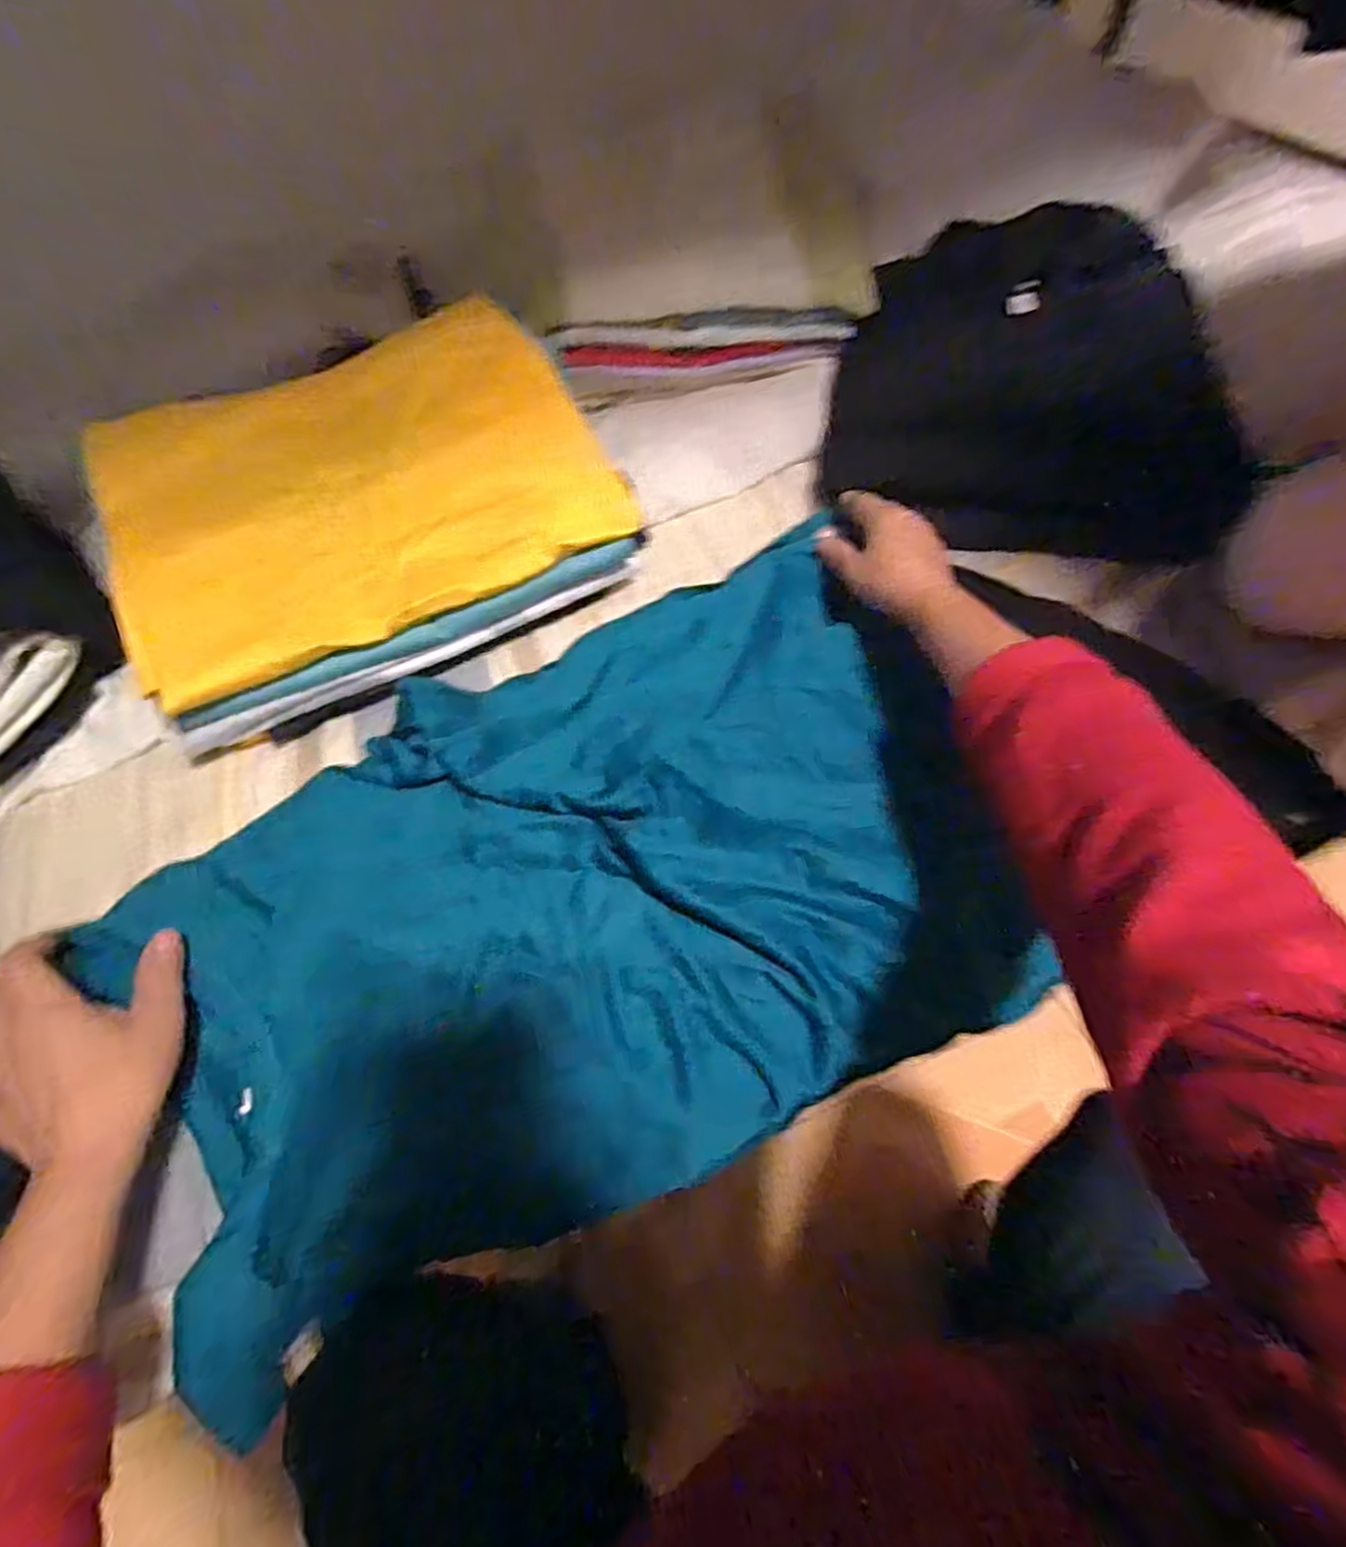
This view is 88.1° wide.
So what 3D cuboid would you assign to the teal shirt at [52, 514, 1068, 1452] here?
[{"bbox_3d":[-0.056,0.076,0.472,0.553,0.096,0.360,-23,61,-10],"label":"teal shirt"}]

